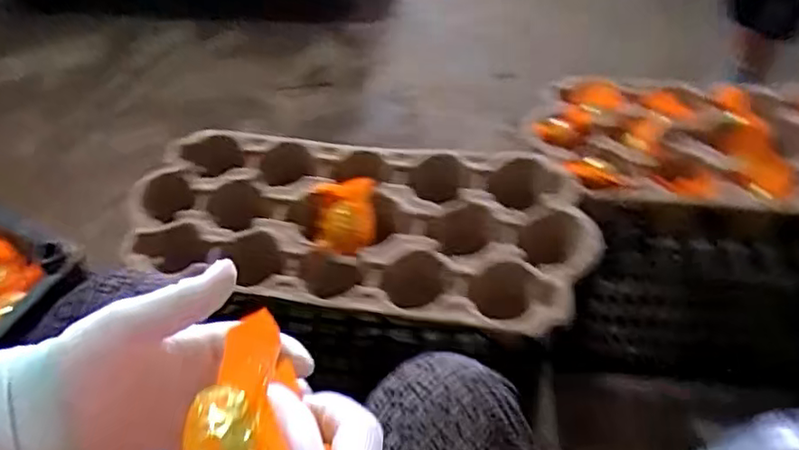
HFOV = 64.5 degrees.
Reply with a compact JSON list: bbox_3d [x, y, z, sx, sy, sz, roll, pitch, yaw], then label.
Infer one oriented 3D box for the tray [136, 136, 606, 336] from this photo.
[{"bbox_3d":[-0.052,0.005,0.703,0.514,0.066,0.216,5,50,10],"label":"tray"}]

